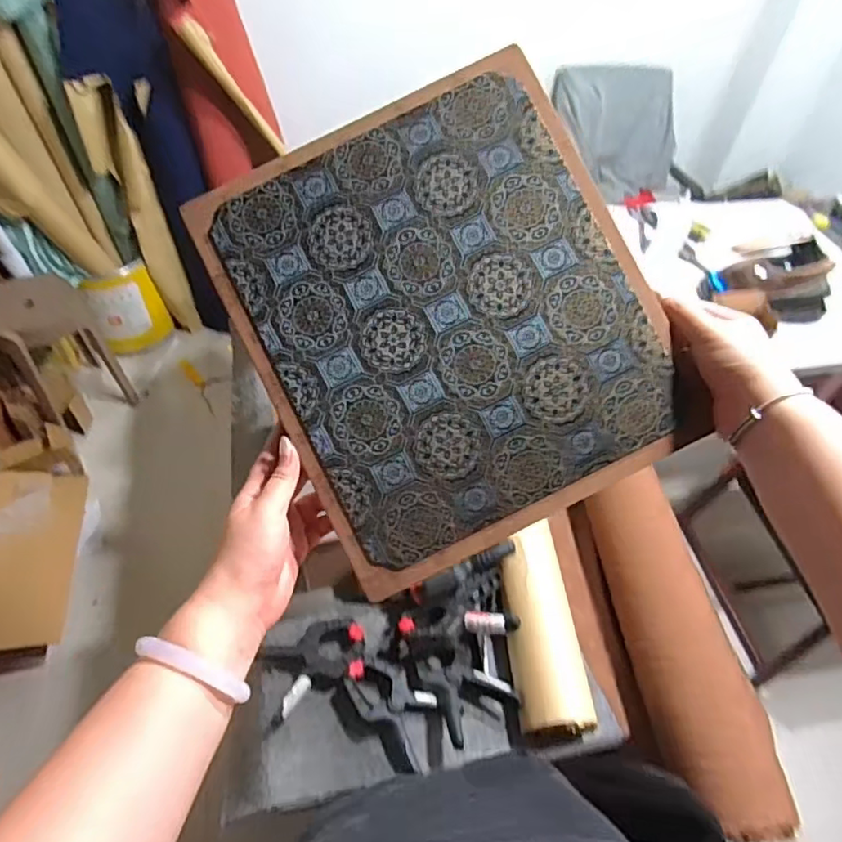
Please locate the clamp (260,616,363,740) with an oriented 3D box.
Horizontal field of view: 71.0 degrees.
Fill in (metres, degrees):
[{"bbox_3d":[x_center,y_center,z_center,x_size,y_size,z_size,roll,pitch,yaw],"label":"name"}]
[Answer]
[{"bbox_3d":[-0.150,0.344,0.832,0.151,0.025,0.109,-15,50,-16],"label":"clamp"}]

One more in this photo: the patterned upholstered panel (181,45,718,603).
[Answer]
[{"bbox_3d":[0.021,-0.086,0.479,0.312,0.007,0.356,-27,87,-1],"label":"patterned upholstered panel"}]

